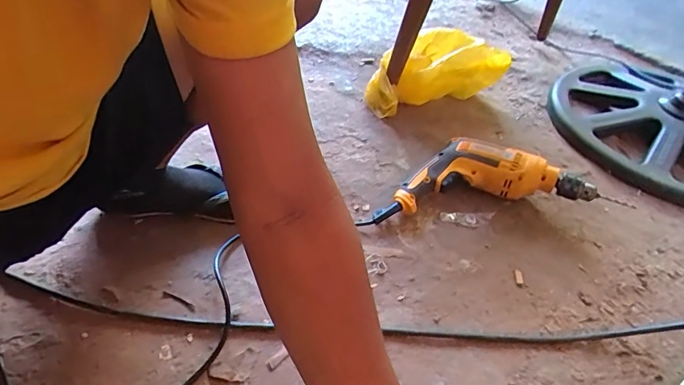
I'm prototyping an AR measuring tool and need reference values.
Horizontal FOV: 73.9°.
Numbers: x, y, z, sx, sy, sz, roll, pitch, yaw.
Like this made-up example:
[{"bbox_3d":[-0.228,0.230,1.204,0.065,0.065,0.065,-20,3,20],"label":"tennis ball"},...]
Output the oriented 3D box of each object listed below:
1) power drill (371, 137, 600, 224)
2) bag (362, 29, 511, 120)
[{"bbox_3d":[0.223,-0.029,0.760,0.348,0.079,0.149,1,46,-8],"label":"power drill"},{"bbox_3d":[0.191,-0.260,0.977,0.315,0.105,0.161,-21,49,-10],"label":"bag"}]

